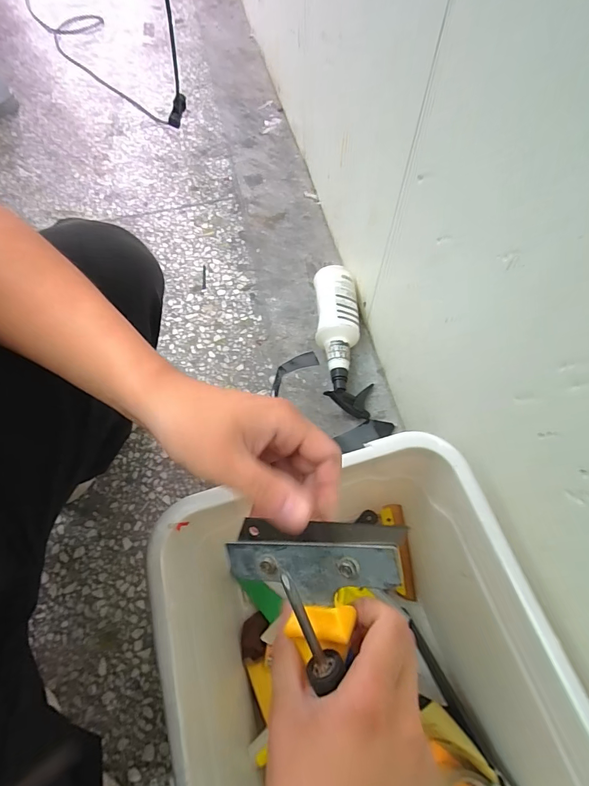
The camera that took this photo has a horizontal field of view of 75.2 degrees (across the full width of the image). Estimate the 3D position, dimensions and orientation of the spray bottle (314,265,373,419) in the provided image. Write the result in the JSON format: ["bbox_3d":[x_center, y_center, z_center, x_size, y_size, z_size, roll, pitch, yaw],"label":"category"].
[{"bbox_3d":[0.089,-0.104,0.735,0.092,0.083,0.308,-5,63,0],"label":"spray bottle"}]

